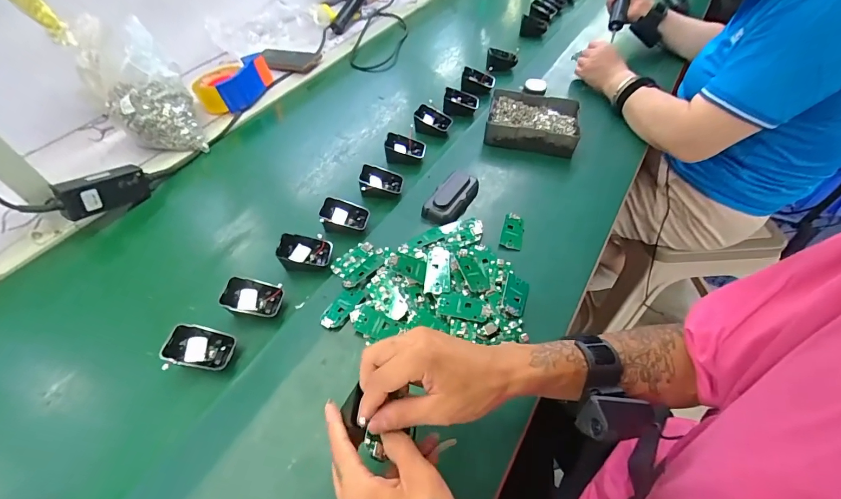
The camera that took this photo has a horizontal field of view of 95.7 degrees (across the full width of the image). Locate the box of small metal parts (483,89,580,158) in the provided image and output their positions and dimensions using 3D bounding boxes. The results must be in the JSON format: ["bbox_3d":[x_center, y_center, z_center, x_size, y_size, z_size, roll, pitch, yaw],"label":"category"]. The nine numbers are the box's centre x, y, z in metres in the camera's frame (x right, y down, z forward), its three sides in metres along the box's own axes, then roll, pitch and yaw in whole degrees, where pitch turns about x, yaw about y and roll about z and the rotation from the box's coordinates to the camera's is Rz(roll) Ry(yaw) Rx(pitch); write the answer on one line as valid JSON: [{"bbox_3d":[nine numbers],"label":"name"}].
[{"bbox_3d":[0.204,-0.233,0.695,0.158,0.046,0.130,9,52,9],"label":"box of small metal parts"}]

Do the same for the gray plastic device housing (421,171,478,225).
[{"bbox_3d":[0.050,-0.080,0.592,0.055,0.034,0.112,23,56,19],"label":"gray plastic device housing"}]

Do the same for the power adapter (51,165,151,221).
[{"bbox_3d":[-0.481,-0.088,0.582,0.028,0.055,0.114,26,37,21],"label":"power adapter"}]

